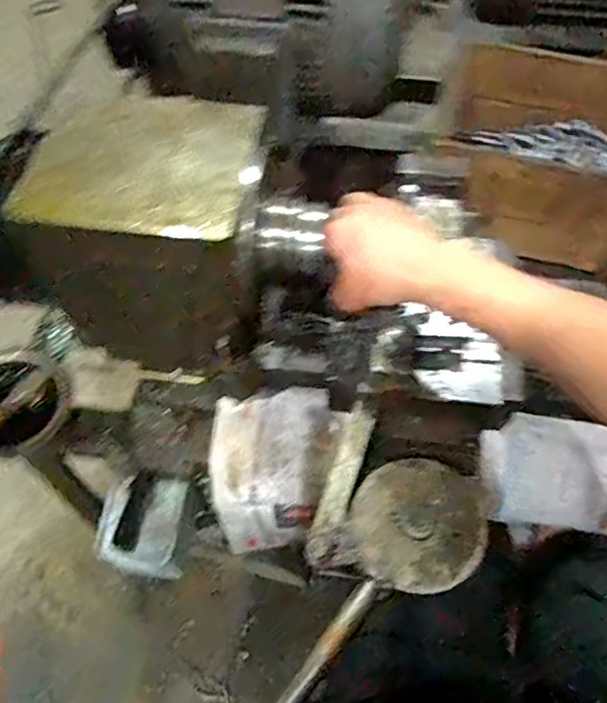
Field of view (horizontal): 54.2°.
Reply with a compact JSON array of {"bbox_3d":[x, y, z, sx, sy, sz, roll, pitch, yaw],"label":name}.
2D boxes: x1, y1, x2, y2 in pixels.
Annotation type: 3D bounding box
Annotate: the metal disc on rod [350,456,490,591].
[{"bbox_3d":[0.087,0.129,0.451,0.099,0.015,0.097,0,58,-1],"label":"metal disc on rod"}]

